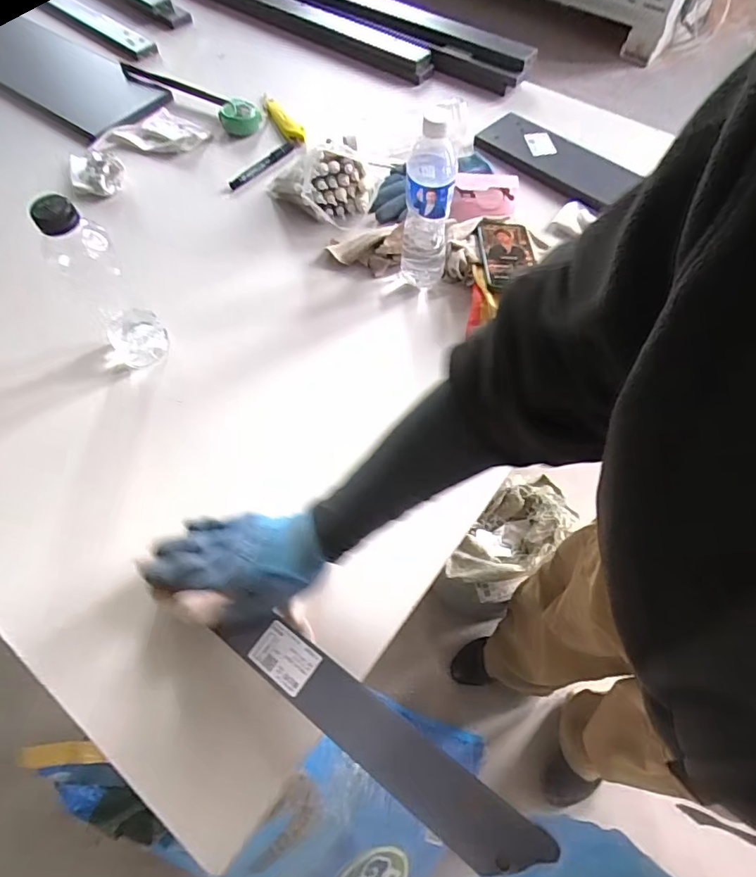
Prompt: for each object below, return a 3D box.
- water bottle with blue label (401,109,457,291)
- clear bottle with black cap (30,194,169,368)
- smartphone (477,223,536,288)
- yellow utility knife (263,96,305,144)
[{"bbox_3d":[0.066,-0.306,0.654,0.062,0.218,0.068,6,63,3],"label":"water bottle with blue label"},{"bbox_3d":[-0.325,-0.182,0.597,0.068,0.219,0.078,-31,67,-15],"label":"clear bottle with black cap"},{"bbox_3d":[0.186,-0.264,0.715,0.073,0.010,0.142,3,52,-3],"label":"smartphone"},{"bbox_3d":[-0.176,-0.584,0.916,0.026,0.028,0.118,-31,67,-15],"label":"yellow utility knife"}]

